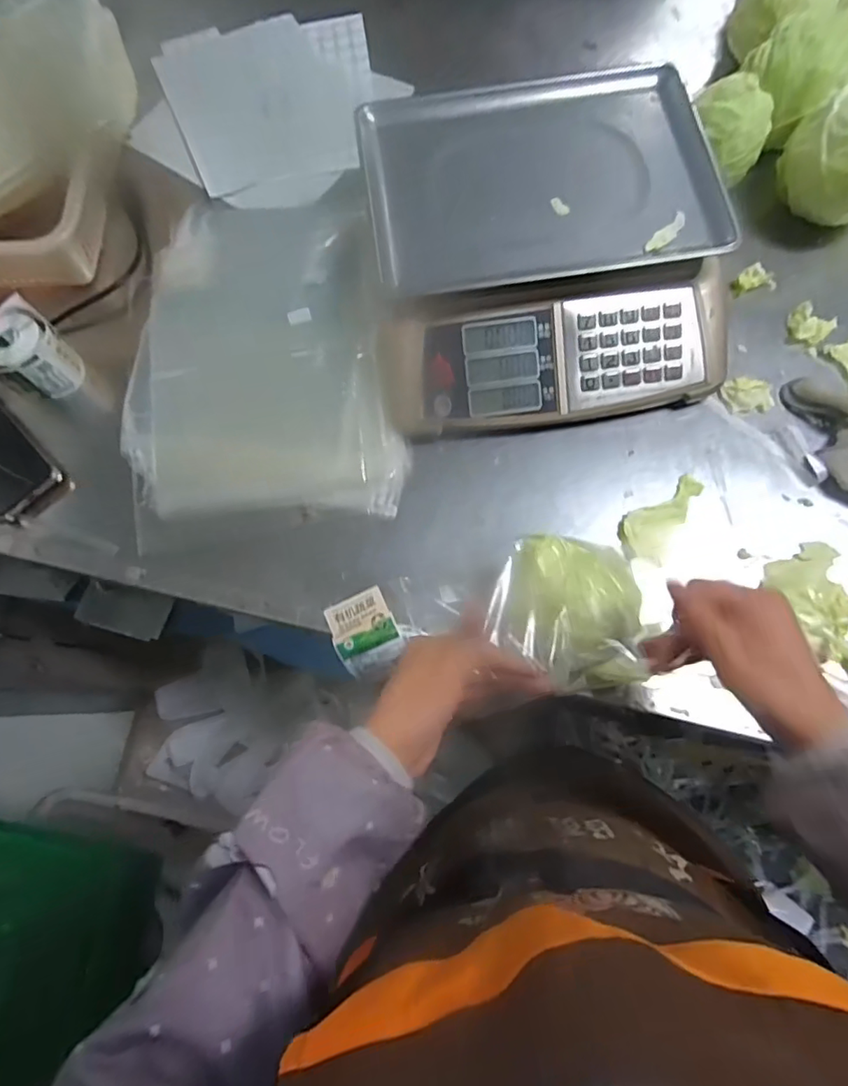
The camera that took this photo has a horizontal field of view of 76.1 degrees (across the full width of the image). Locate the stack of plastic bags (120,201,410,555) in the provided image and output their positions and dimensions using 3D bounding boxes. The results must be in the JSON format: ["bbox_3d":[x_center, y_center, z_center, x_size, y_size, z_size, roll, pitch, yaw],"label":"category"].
[{"bbox_3d":[-0.189,-0.221,0.599,0.283,0.041,0.427,-10,74,0],"label":"stack of plastic bags"}]

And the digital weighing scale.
[{"bbox_3d":[0.117,-0.305,0.571,0.343,0.120,0.350,-8,74,1],"label":"digital weighing scale"}]

